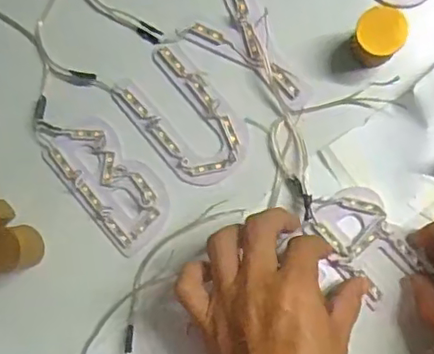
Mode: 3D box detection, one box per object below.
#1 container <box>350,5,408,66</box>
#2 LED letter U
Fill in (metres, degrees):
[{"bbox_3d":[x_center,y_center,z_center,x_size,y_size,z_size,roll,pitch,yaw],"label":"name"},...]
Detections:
[{"bbox_3d":[0.112,-0.096,0.419,0.032,0.044,0.033,0,88,7],"label":"container"},{"bbox_3d":[-0.025,-0.042,0.450,0.062,0.004,0.107,-38,84,4],"label":"LED letter U"}]

